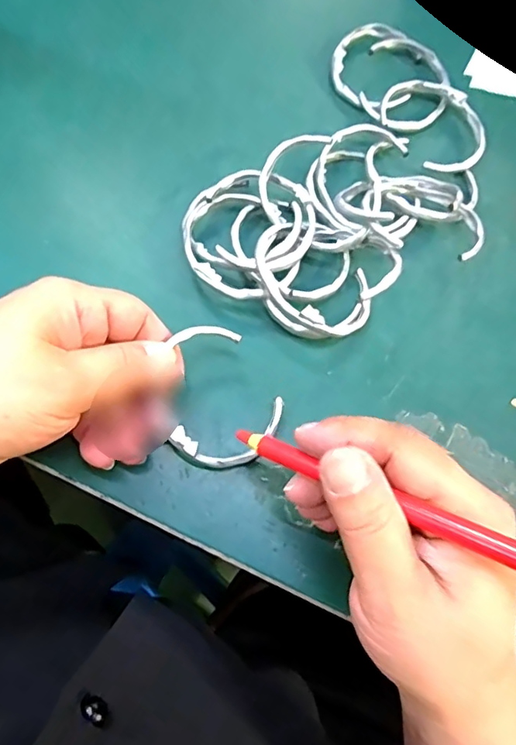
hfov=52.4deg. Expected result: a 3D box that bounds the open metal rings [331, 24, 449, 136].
[{"bbox_3d":[0.083,-0.186,0.328,0.063,0.011,0.081,-37,77,-13],"label":"open metal rings"}]

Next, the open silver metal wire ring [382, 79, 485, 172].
[{"bbox_3d":[0.107,-0.148,0.314,0.050,0.011,0.067,-38,77,-14],"label":"open silver metal wire ring"}]

